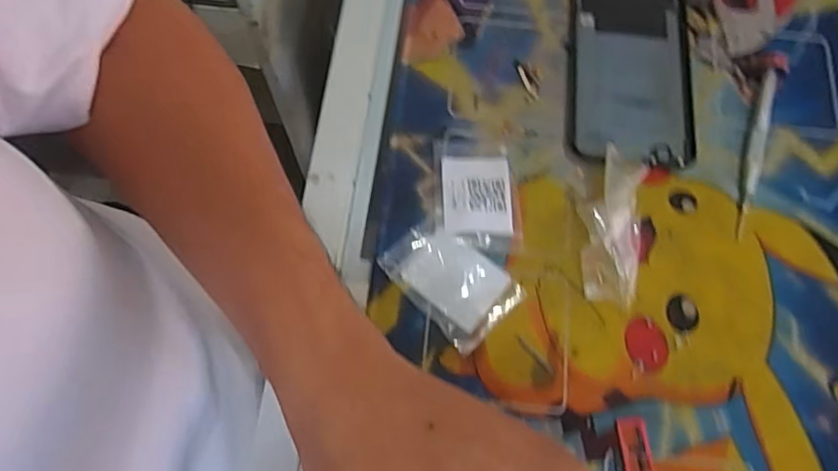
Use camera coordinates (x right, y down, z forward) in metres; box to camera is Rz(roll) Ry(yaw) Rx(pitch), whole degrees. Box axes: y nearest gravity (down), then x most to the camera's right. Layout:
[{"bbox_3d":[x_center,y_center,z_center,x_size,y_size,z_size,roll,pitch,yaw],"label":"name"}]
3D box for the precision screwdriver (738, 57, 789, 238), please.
[{"bbox_3d":[0.206,-0.060,0.333,0.015,0.015,0.124,16,72,3],"label":"precision screwdriver"}]

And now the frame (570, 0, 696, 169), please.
[{"bbox_3d":[0.136,-0.114,0.354,0.075,0.005,0.151,6,71,0],"label":"frame"}]

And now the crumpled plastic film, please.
[{"bbox_3d":[0.109,-0.006,0.311,0.032,0.019,0.084,10,71,1],"label":"crumpled plastic film"}]

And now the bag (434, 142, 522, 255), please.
[{"bbox_3d":[0.033,-0.025,0.323,0.050,0.007,0.071,1,71,-2],"label":"bag"}]

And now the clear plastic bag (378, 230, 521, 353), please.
[{"bbox_3d":[0.018,0.024,0.307,0.047,0.006,0.071,-43,78,-14],"label":"clear plastic bag"}]

